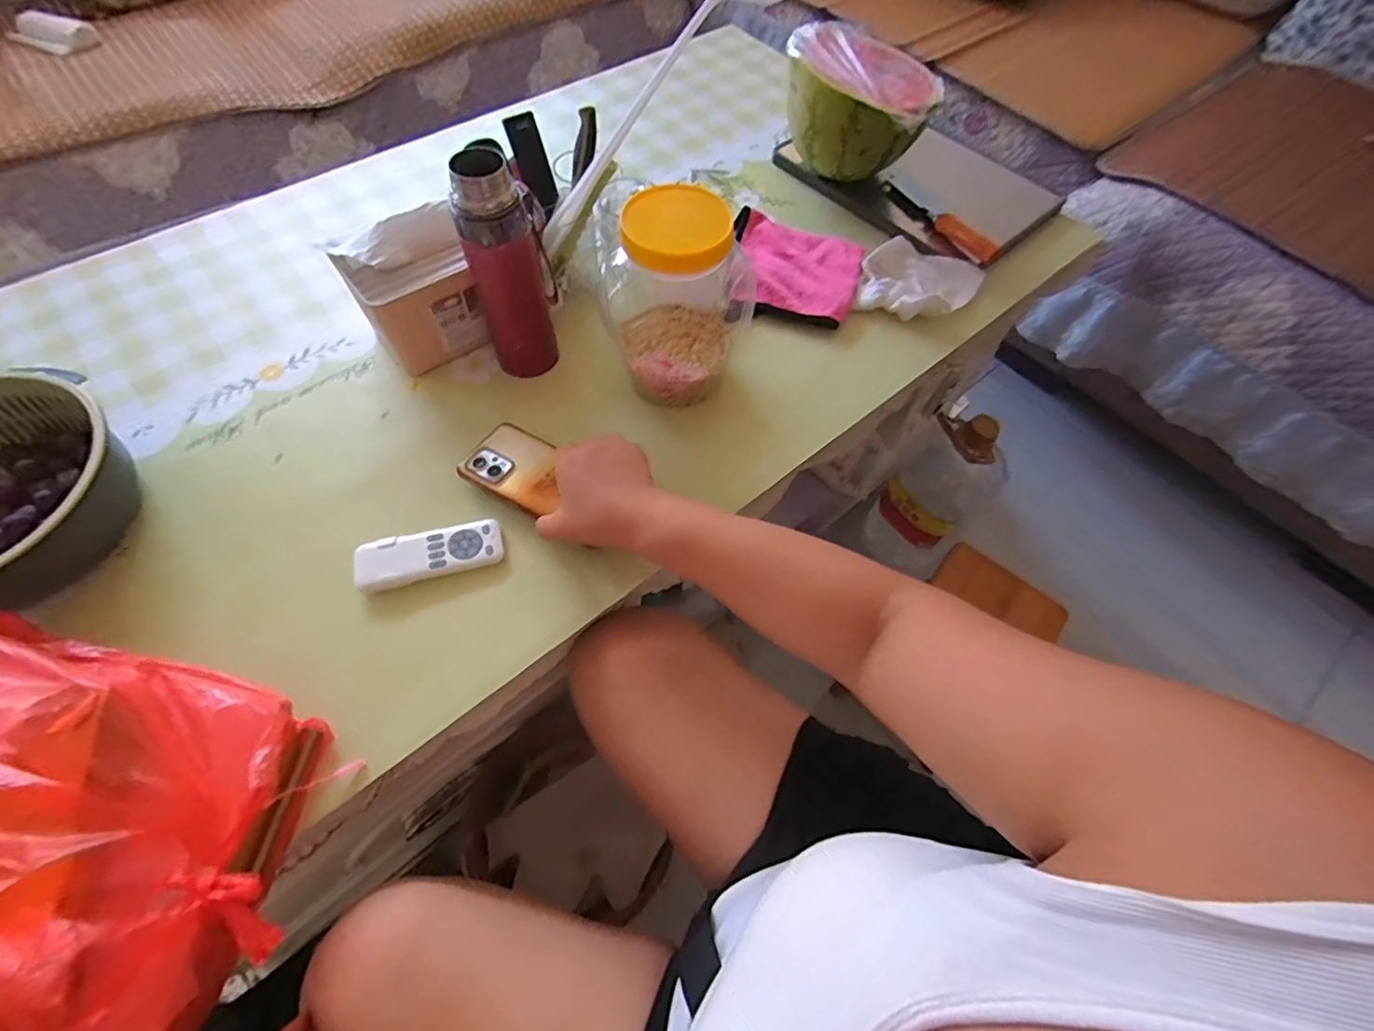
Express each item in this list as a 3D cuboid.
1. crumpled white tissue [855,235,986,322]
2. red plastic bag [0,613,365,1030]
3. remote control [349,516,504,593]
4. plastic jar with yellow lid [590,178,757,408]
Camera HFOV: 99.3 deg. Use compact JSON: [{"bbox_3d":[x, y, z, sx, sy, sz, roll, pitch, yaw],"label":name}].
[{"bbox_3d":[0.275,-0.287,0.720,0.126,0.035,0.138,41,67,19],"label":"crumpled white tissue"},{"bbox_3d":[-0.411,0.215,0.367,0.309,0.105,0.257,13,61,5],"label":"red plastic bag"},{"bbox_3d":[-0.233,0.035,0.532,0.125,0.015,0.049,-15,63,-10],"label":"remote control"},{"bbox_3d":[-0.005,-0.202,0.574,0.098,0.188,0.123,37,66,17],"label":"plastic jar with yellow lid"}]

